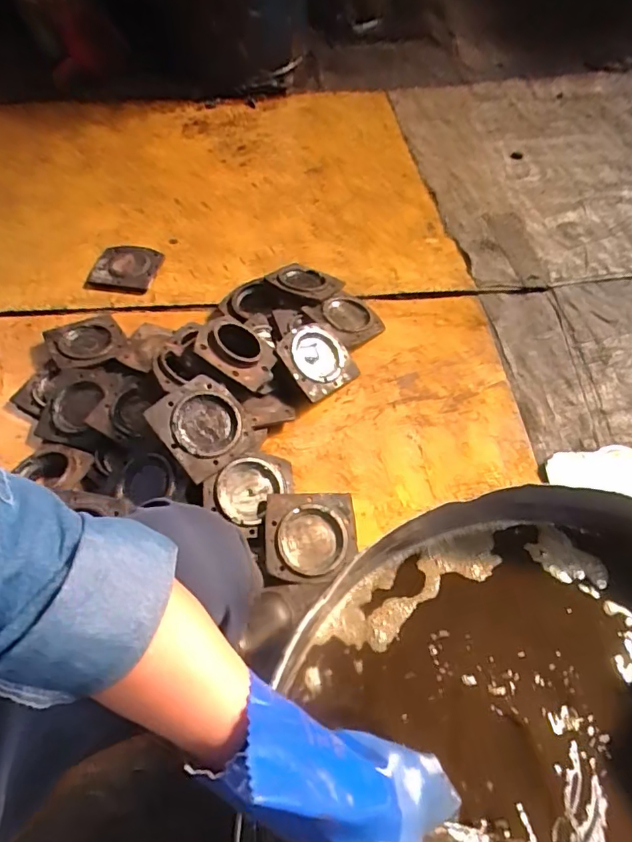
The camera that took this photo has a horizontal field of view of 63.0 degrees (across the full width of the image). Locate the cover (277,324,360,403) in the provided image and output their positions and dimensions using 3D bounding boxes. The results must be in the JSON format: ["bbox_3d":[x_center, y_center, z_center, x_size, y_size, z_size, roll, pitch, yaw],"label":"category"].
[{"bbox_3d":[0.010,-0.146,1.204,0.189,0.026,0.187,-26,81,-32],"label":"cover"}]

